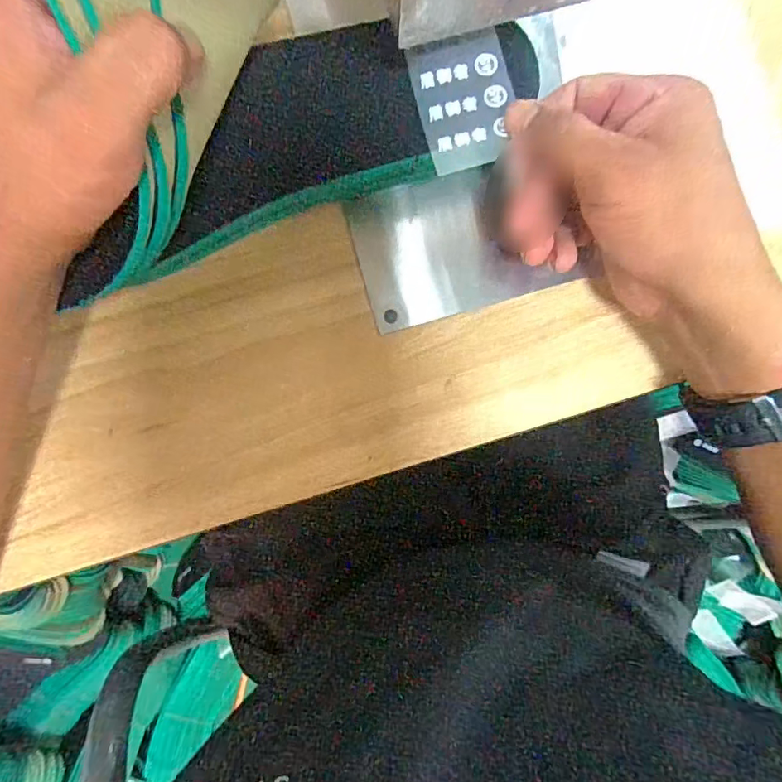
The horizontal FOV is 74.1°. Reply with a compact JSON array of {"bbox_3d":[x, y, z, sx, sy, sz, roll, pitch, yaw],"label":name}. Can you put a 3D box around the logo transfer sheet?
[{"bbox_3d":[0.035,-0.132,0.237,0.042,0.006,0.062,-13,88,-2],"label":"logo transfer sheet"}]

